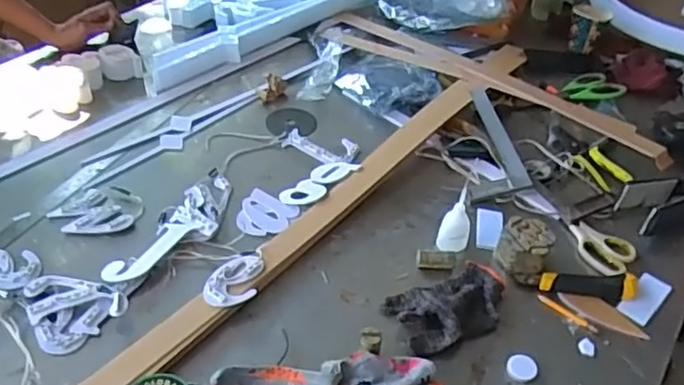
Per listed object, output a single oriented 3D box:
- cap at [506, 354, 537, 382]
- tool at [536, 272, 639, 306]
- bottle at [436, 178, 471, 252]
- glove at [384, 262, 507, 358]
[{"bbox_3d":[0.215,0.209,0.764,0.033,0.010,0.033,3,42,-3],"label":"cap"},{"bbox_3d":[0.334,0.128,0.863,0.131,0.016,0.042,4,42,-2],"label":"tool"},{"bbox_3d":[0.160,0.035,0.884,0.042,0.094,0.043,14,43,9],"label":"bottle"},{"bbox_3d":[0.143,0.142,0.820,0.159,0.030,0.095,-18,47,-24],"label":"glove"}]

